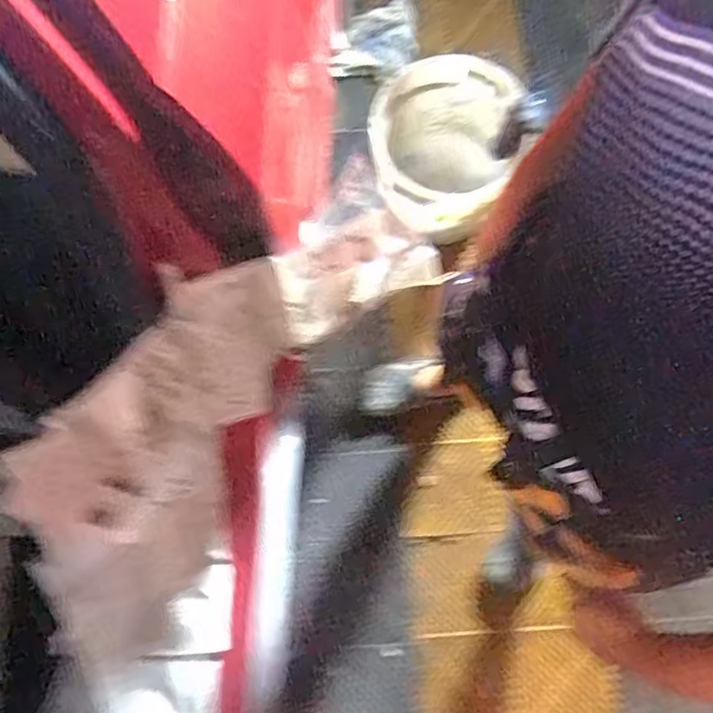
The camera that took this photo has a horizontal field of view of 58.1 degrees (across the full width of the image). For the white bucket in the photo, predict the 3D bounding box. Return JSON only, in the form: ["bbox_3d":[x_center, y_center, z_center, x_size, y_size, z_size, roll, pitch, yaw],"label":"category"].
[{"bbox_3d":[0.189,-0.423,1.456,0.305,0.412,0.305,0,77,0],"label":"white bucket"}]

